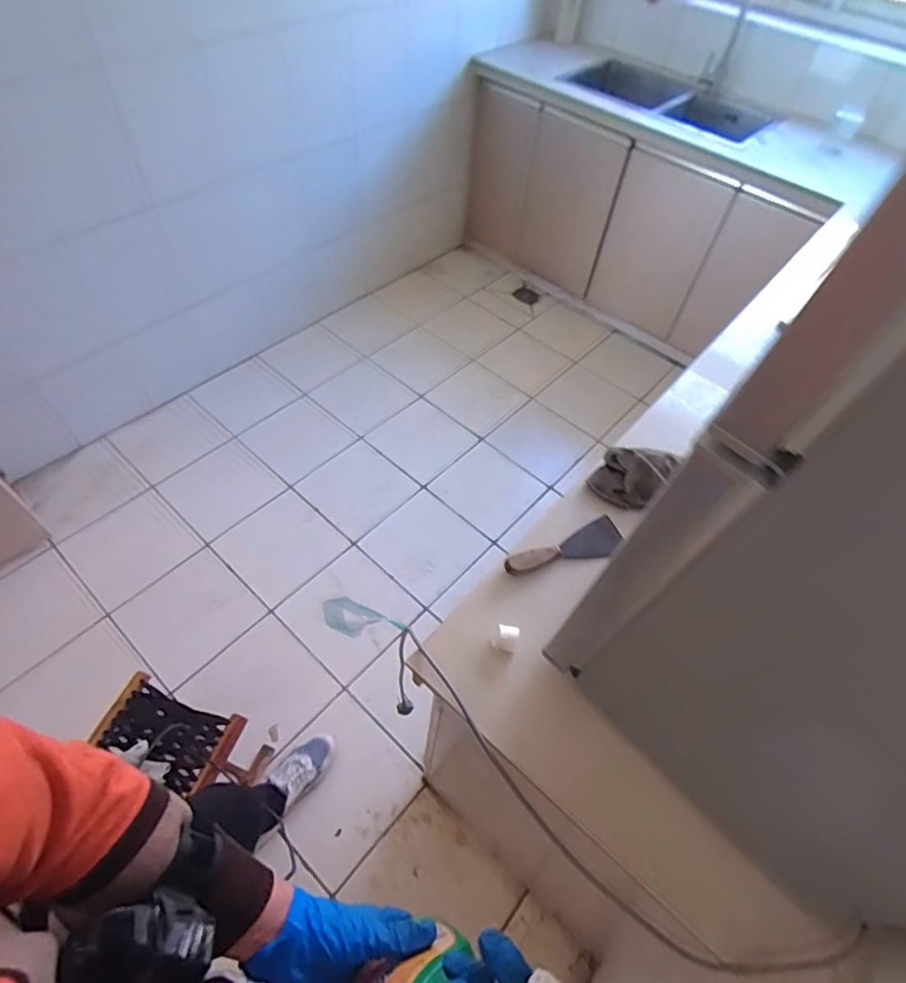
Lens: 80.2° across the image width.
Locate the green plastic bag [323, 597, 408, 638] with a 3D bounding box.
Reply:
[{"bbox_3d":[-0.113,0.169,0.705,0.111,0.022,0.048,18,42,-32],"label":"green plastic bag"}]

